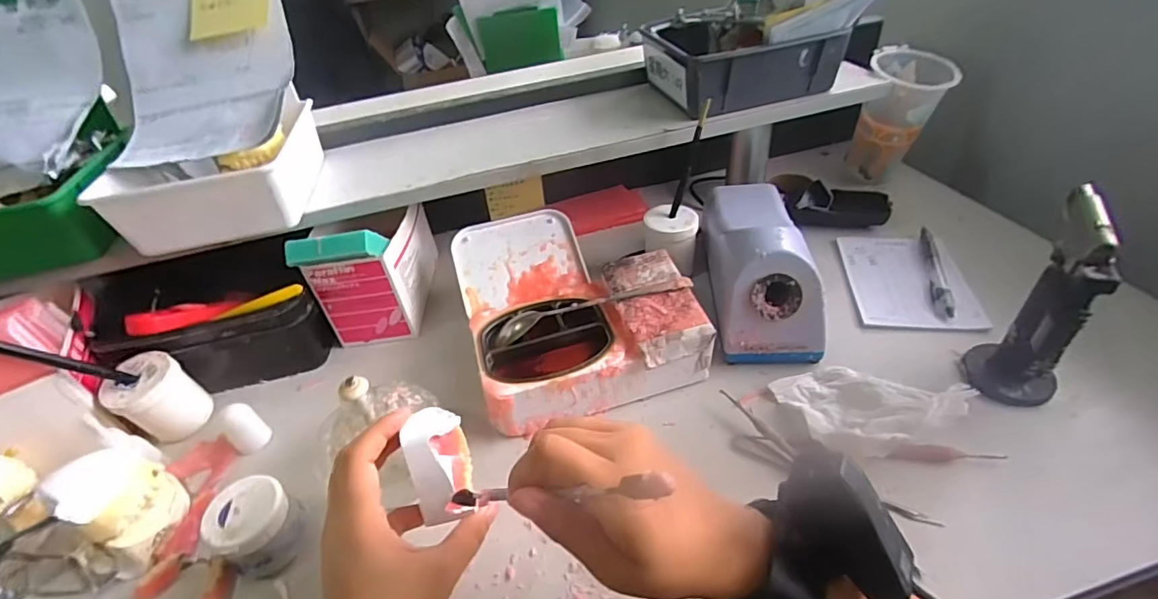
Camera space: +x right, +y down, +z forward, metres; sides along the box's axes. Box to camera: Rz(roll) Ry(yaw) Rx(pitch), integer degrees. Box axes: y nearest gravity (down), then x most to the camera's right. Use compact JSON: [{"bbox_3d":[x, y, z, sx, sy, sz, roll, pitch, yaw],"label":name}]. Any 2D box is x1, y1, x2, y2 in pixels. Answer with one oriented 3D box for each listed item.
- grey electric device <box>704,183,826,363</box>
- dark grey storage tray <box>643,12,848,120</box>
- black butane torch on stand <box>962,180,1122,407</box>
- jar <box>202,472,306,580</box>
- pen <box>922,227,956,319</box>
[{"bbox_3d":[0.173,-0.046,0.524,0.089,0.098,0.210,-2,40,7],"label":"grey electric device"},{"bbox_3d":[0.174,-0.272,0.588,0.173,0.077,0.156,-15,40,-8],"label":"dark grey storage tray"},{"bbox_3d":[0.341,0.009,0.389,0.057,0.173,0.056,-34,47,-28],"label":"black butane torch on stand"},{"bbox_3d":[-0.228,0.163,0.380,0.054,0.050,0.051,-4,40,4],"label":"jar"},{"bbox_3d":[0.362,-0.030,0.542,0.016,0.014,0.141,7,42,17],"label":"pen"}]

